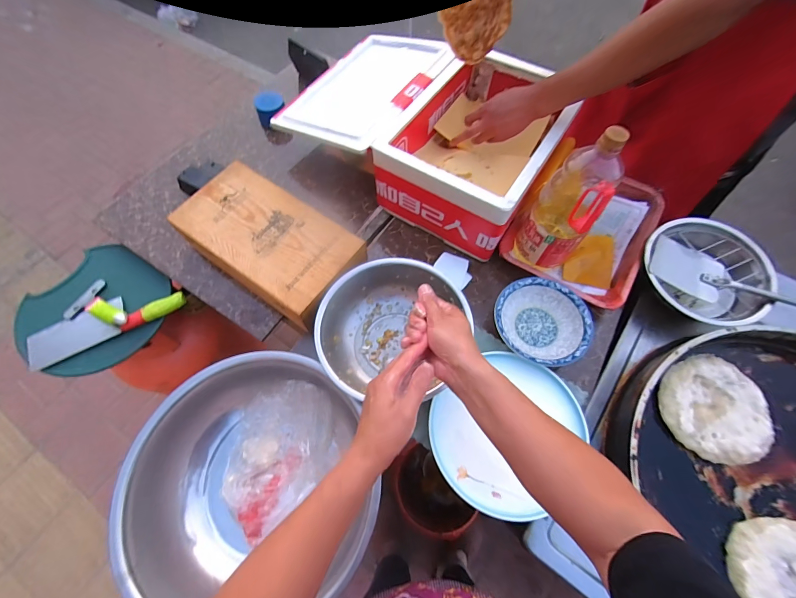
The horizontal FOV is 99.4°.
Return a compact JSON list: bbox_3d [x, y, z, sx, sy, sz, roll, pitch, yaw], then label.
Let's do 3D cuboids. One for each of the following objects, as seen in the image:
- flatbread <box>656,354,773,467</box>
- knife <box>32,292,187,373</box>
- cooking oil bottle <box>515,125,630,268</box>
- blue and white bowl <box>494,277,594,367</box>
[{"bbox_3d":[0.538,0.185,0.574,0.161,0.018,0.169,0,66,0],"label":"flatbread"},{"bbox_3d":[-0.600,0.041,0.698,0.297,0.027,0.083,-26,68,-11],"label":"knife"},{"bbox_3d":[0.299,-0.155,0.603,0.113,0.281,0.089,29,69,13],"label":"cooking oil bottle"},{"bbox_3d":[0.267,0.047,0.640,0.166,0.057,0.166,0,66,0],"label":"blue and white bowl"}]

